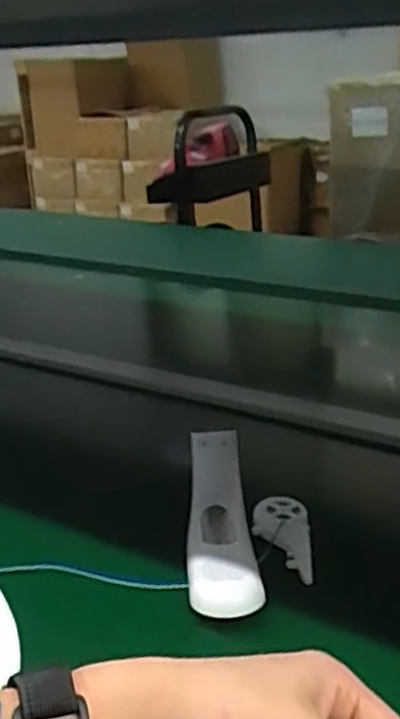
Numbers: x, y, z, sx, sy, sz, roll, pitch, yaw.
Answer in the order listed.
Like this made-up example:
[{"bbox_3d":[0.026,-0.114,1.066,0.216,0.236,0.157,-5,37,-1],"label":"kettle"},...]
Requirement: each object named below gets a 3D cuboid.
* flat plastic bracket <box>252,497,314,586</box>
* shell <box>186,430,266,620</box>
[{"bbox_3d":[0.066,0.143,0.587,0.045,0.026,0.079,-2,22,4],"label":"flat plastic bracket"},{"bbox_3d":[0.014,0.122,0.568,0.050,0.047,0.192,-4,22,-1],"label":"shell"}]

